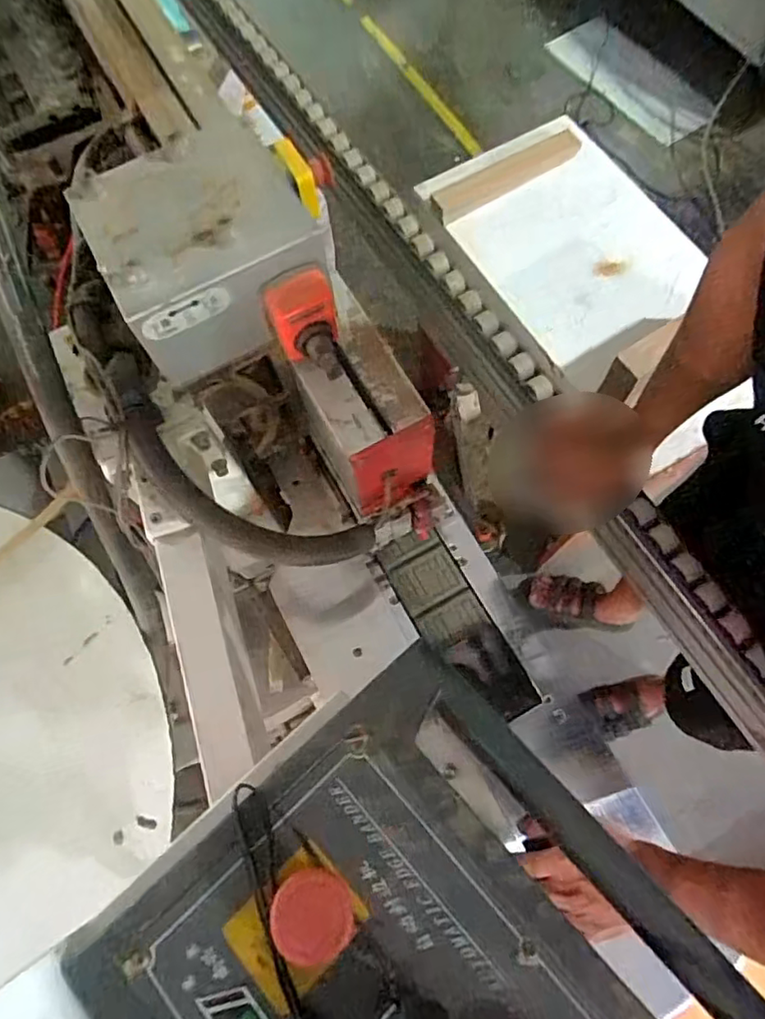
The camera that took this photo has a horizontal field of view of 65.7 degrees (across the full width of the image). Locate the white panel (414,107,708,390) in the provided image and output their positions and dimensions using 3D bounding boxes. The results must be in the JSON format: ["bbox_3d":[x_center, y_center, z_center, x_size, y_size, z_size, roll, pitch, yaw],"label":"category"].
[{"bbox_3d":[0.334,-0.493,1.055,0.348,0.045,0.497,-33,72,-9],"label":"white panel"}]

